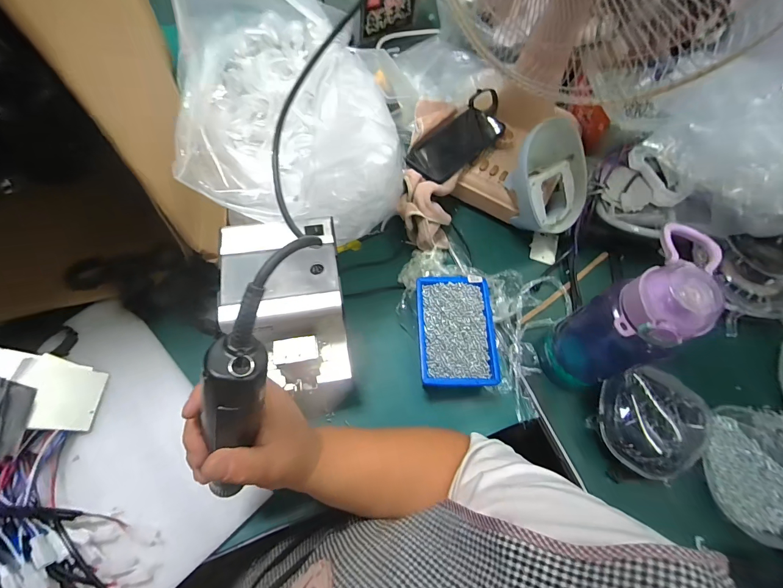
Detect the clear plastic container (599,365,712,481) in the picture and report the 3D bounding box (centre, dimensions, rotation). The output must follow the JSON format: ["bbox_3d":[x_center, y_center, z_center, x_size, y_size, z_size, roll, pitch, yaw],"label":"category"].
[{"bbox_3d":[0.314,0.154,0.432,0.117,0.038,0.114,1,65,-2],"label":"clear plastic container"}]

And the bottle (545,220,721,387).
[{"bbox_3d":[0.272,0.031,0.403,0.087,0.215,0.124,40,70,14],"label":"bottle"}]

